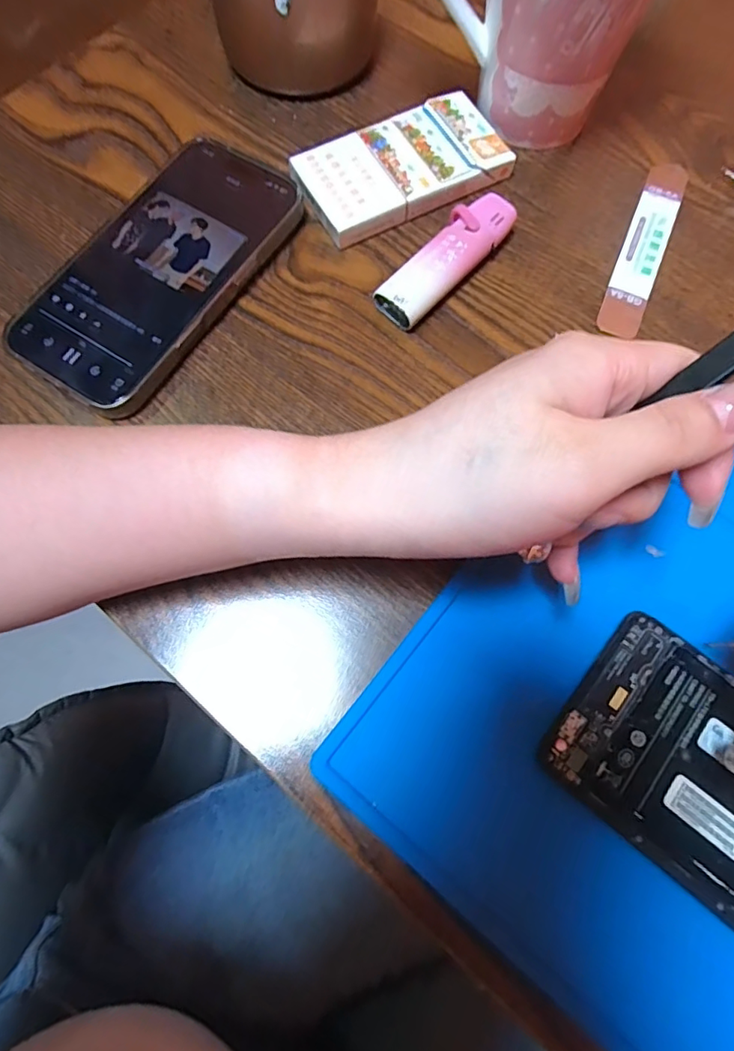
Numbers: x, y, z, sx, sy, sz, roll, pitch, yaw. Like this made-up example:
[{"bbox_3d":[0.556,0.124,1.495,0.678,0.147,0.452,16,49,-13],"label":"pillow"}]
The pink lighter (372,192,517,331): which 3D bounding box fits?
[{"bbox_3d":[0.040,-0.130,0.253,0.025,0.015,0.084,39,76,10],"label":"pink lighter"}]

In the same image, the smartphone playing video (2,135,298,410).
[{"bbox_3d":[-0.100,-0.124,0.249,0.076,0.015,0.147,32,75,8],"label":"smartphone playing video"}]

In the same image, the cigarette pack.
[{"bbox_3d":[0.017,-0.187,0.270,0.106,0.015,0.058,-27,75,-9],"label":"cigarette pack"}]

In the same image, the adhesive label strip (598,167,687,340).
[{"bbox_3d":[0.143,-0.144,0.265,0.021,0.004,0.116,23,74,5],"label":"adhesive label strip"}]

